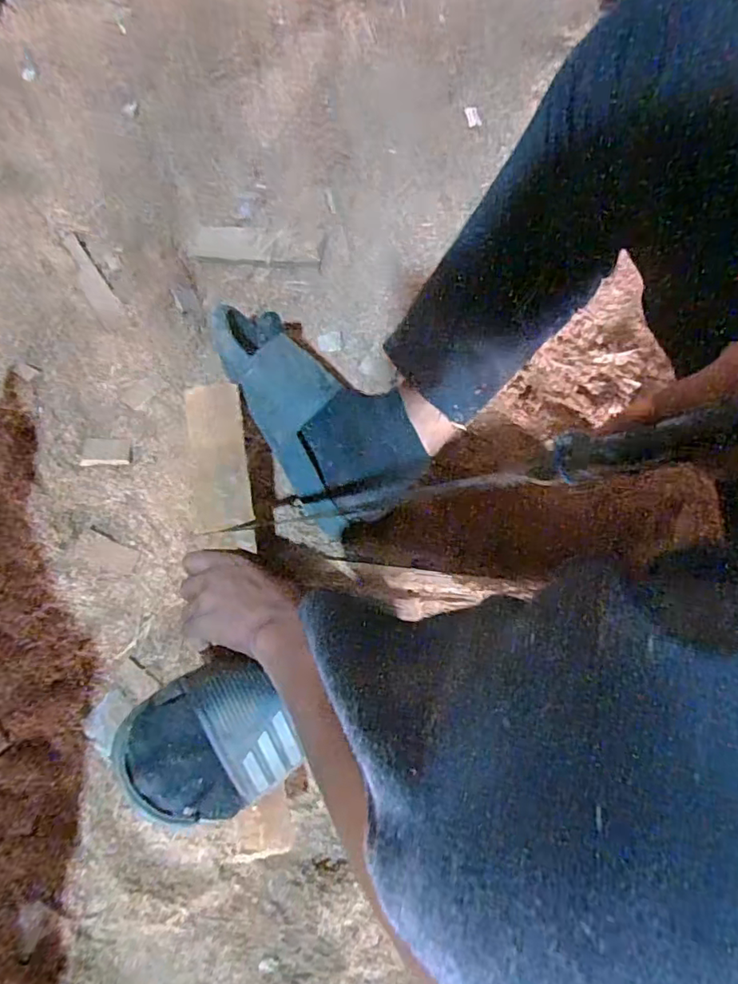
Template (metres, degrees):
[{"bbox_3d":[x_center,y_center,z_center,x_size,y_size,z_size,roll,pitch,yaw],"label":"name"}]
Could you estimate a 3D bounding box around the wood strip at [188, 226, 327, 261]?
[{"bbox_3d":[-0.142,-0.315,0.719,0.163,0.010,0.048,1,78,1],"label":"wood strip"}]

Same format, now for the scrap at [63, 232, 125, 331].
[{"bbox_3d":[-0.343,-0.260,0.703,0.033,0.012,0.136,-34,80,-7],"label":"scrap"}]

